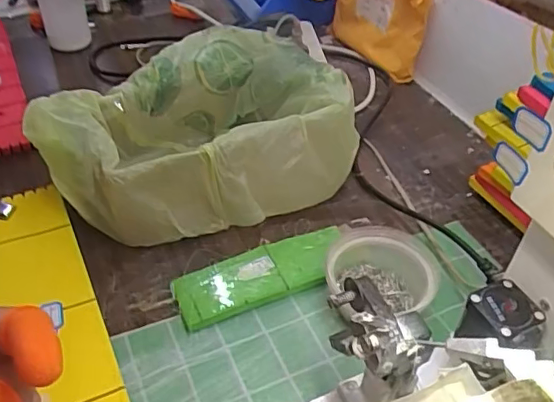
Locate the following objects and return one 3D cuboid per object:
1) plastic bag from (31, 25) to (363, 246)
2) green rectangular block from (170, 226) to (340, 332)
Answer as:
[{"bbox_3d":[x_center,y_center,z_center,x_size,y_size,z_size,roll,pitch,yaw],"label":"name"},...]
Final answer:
[{"bbox_3d":[-0.091,-0.077,0.626,0.317,0.123,0.217,-11,45,-15],"label":"plastic bag"},{"bbox_3d":[-0.012,0.073,0.547,0.174,0.016,0.059,-15,46,-19],"label":"green rectangular block"}]

